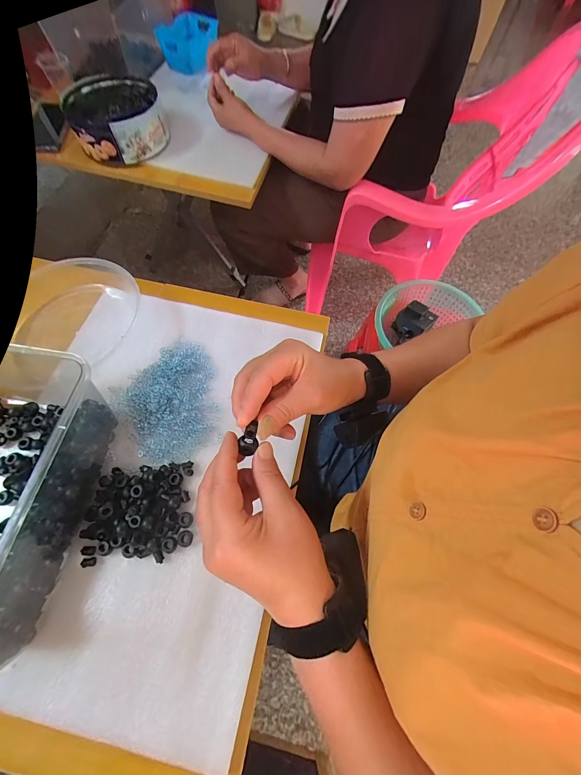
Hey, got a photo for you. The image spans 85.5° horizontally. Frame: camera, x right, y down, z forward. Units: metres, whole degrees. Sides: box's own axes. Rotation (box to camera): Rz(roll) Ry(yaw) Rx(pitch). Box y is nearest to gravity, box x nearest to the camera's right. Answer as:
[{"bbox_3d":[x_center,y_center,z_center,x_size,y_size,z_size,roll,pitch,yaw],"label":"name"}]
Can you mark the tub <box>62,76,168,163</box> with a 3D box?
[{"bbox_3d":[-0.359,-0.558,0.666,0.171,0.091,0.170,1,66,-2],"label":"tub"}]

